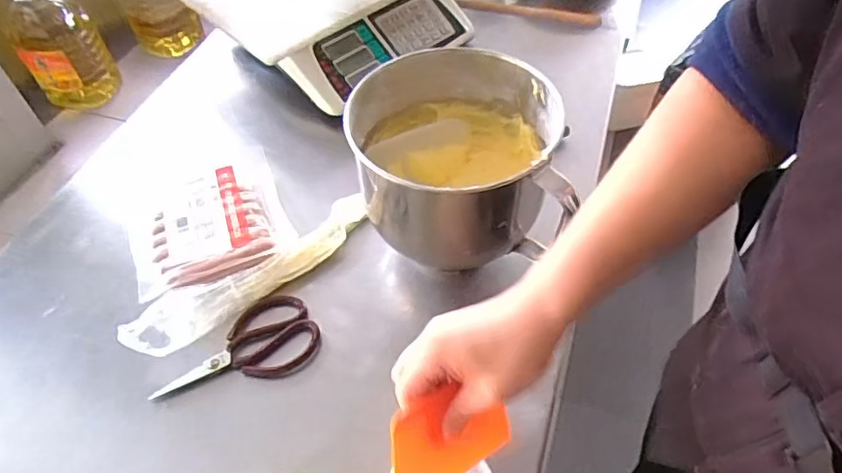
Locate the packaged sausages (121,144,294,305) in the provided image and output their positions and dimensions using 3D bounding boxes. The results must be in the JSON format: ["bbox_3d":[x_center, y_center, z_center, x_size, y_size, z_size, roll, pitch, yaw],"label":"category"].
[{"bbox_3d":[-0.283,-0.023,0.756,0.194,0.050,0.220,-21,53,-14],"label":"packaged sausages"}]

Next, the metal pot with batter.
[{"bbox_3d":[0.047,-0.065,0.670,0.206,0.219,0.223,-1,51,2],"label":"metal pot with batter"}]

